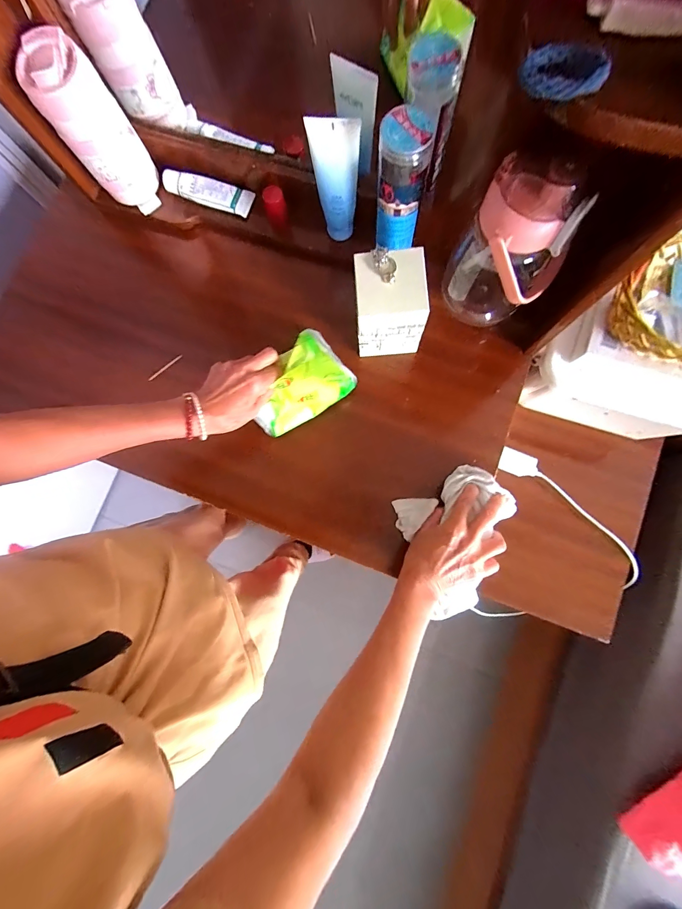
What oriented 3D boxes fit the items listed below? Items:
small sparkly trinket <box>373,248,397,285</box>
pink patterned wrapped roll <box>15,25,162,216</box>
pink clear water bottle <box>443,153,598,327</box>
[{"bbox_3d":[0.052,-0.217,0.390,0.022,0.007,0.043,-21,76,-4],"label":"small sparkly trinket"},{"bbox_3d":[-0.307,-0.406,0.436,0.087,0.164,0.058,-34,77,-7],"label":"pink patterned wrapped roll"},{"bbox_3d":[0.185,-0.223,0.401,0.107,0.214,0.094,25,78,8],"label":"pink clear water bottle"}]

